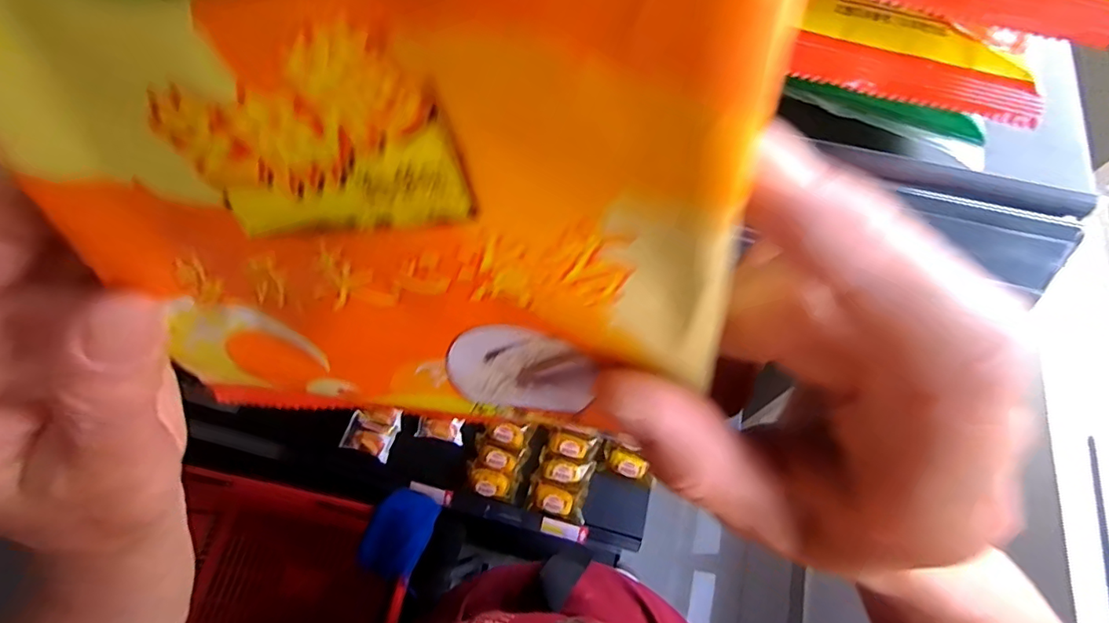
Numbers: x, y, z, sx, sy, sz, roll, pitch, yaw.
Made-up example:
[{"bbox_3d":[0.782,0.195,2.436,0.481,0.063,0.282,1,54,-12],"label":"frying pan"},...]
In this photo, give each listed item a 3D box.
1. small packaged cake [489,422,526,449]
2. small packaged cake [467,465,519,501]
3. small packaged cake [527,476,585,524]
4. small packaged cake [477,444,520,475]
[{"bbox_3d":[-0.101,0.262,1.104,0.075,0.037,0.049,10,66,5],"label":"small packaged cake"},{"bbox_3d":[-0.130,0.350,1.066,0.105,0.032,0.053,20,67,9],"label":"small packaged cake"},{"bbox_3d":[0.005,0.383,1.062,0.121,0.034,0.064,15,66,7],"label":"small packaged cake"},{"bbox_3d":[-0.118,0.309,1.086,0.089,0.029,0.045,23,67,10],"label":"small packaged cake"}]

